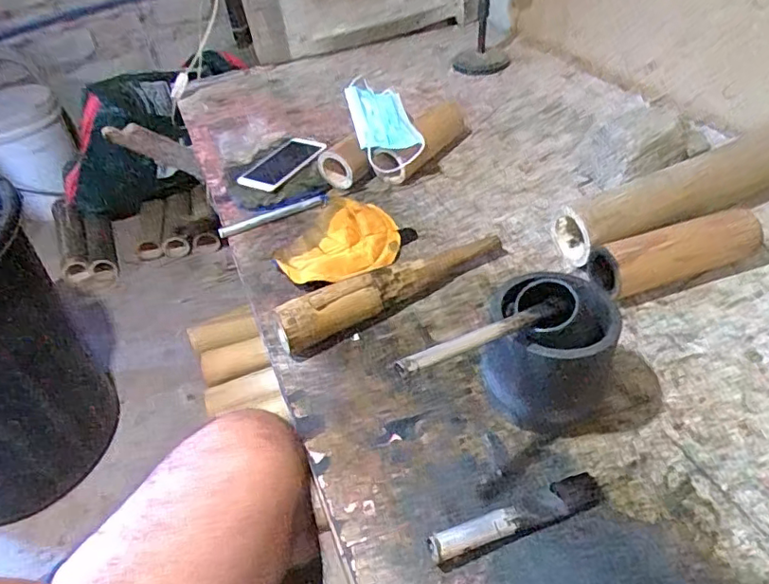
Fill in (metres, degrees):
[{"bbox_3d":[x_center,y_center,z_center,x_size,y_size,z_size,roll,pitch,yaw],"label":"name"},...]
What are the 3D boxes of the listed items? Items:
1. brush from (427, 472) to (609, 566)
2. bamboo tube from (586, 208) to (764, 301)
[{"bbox_3d":[0.100,0.168,0.425,0.140,0.022,0.027,-17,43,-11],"label":"brush"},{"bbox_3d":[0.318,-0.043,0.606,0.183,0.067,0.056,-13,43,-7],"label":"bamboo tube"}]

